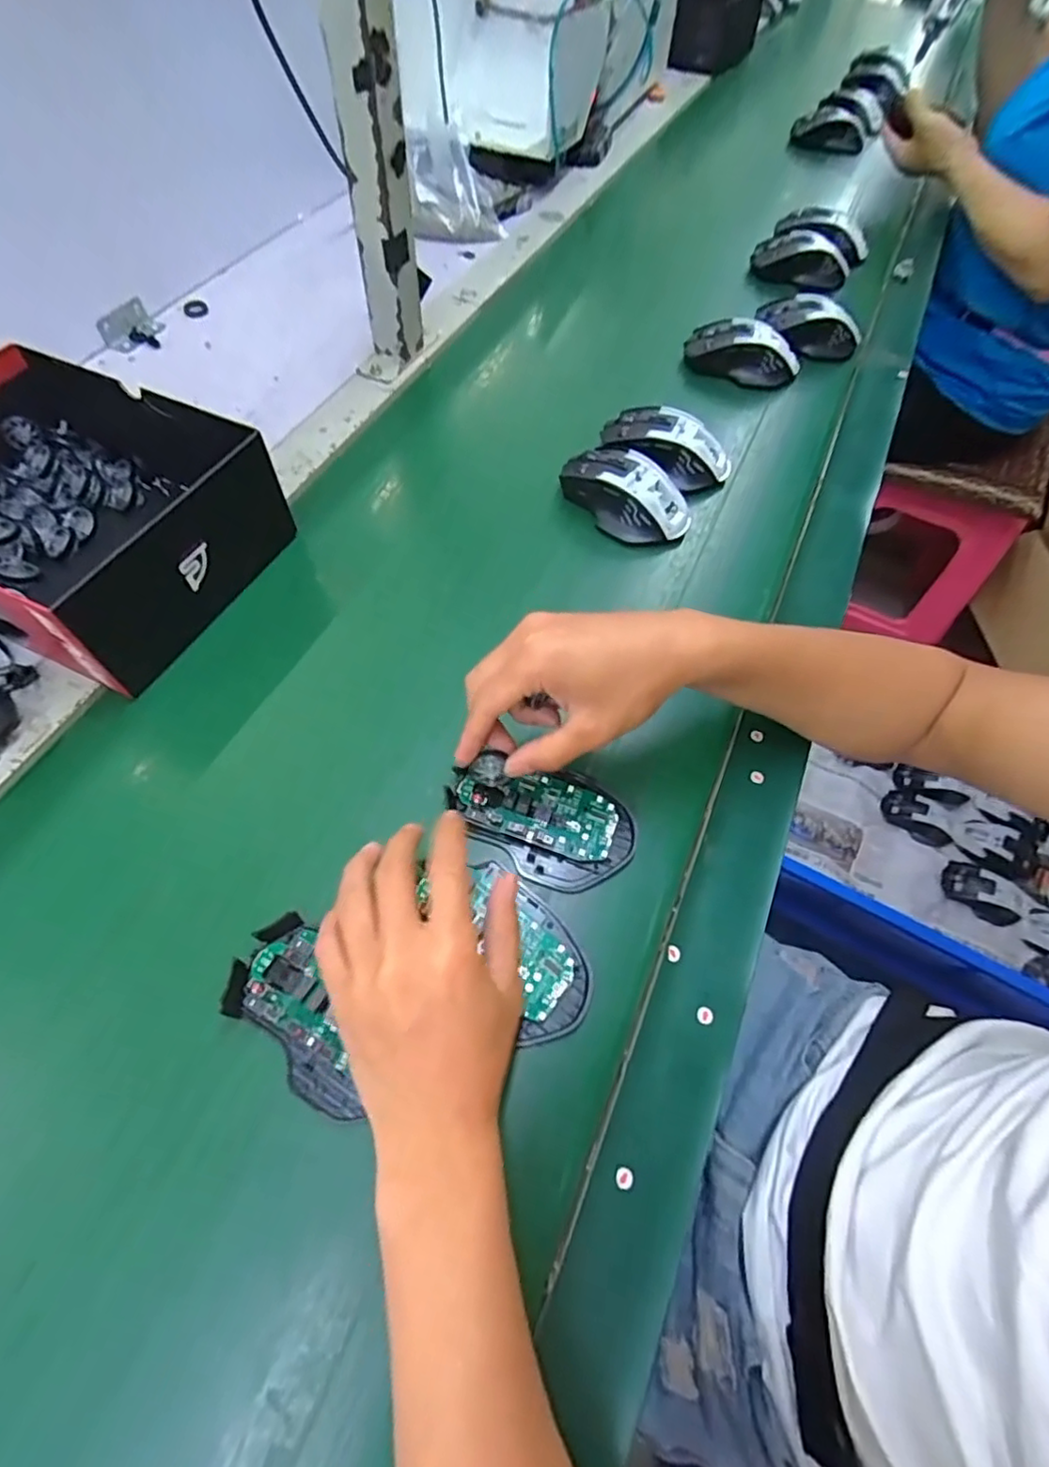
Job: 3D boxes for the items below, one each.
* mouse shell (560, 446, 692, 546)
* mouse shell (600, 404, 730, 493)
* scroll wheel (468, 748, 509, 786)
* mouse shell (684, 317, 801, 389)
[{"bbox_3d":[0.085,-0.201,0.517,0.068,0.038,0.111,-38,68,-21],"label":"mouse shell"},{"bbox_3d":[0.124,-0.249,0.544,0.114,0.042,0.066,15,60,6],"label":"mouse shell"},{"bbox_3d":[-0.021,0.021,0.361,0.023,0.024,0.007,35,22,3],"label":"scroll wheel"},{"bbox_3d":[0.224,-0.389,0.631,0.119,0.040,0.059,15,60,6],"label":"mouse shell"}]

